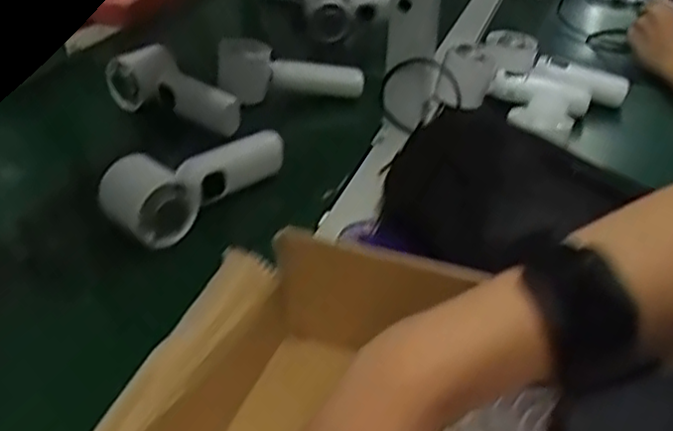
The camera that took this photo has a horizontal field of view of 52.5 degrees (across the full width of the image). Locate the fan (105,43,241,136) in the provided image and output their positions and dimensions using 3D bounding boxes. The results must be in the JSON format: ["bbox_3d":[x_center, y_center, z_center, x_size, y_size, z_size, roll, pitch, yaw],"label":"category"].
[{"bbox_3d":[-0.156,-0.129,0.682,0.153,0.054,0.043,19,38,22],"label":"fan"}]

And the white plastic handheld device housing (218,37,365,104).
[{"bbox_3d":[-0.047,-0.147,0.725,0.149,0.074,0.036,2,34,-2],"label":"white plastic handheld device housing"}]

